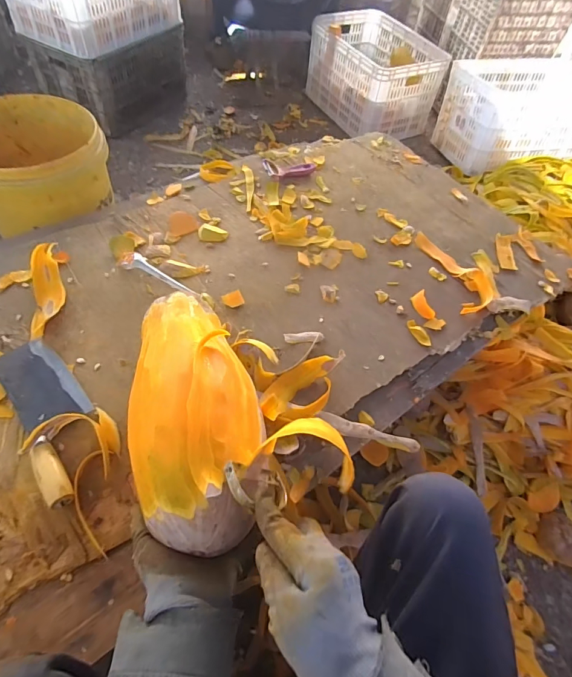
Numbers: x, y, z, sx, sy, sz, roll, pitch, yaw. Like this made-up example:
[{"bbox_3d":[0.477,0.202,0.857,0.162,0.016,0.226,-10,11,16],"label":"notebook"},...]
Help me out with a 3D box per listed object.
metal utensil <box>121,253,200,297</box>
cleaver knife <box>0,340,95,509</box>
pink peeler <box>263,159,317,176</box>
[{"bbox_3d":[-0.224,-0.112,0.713,0.145,0.018,0.032,28,55,-3],"label":"metal utensil"},{"bbox_3d":[-0.327,0.100,0.549,0.088,0.033,0.269,-30,62,-24],"label":"cleaver knife"},{"bbox_3d":[0.014,-0.397,0.913,0.128,0.021,0.054,-14,57,-15],"label":"pink peeler"}]

